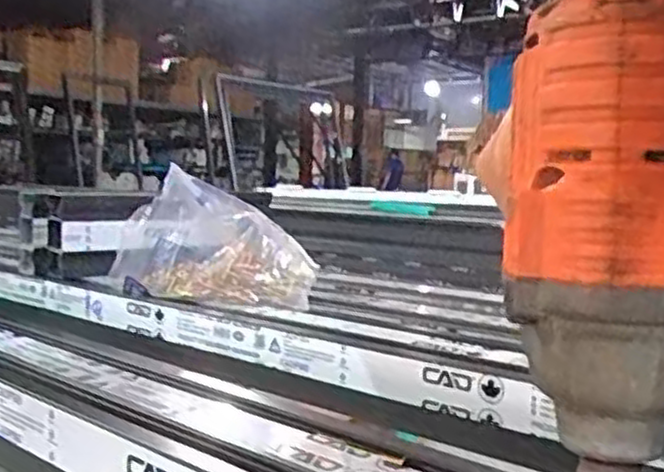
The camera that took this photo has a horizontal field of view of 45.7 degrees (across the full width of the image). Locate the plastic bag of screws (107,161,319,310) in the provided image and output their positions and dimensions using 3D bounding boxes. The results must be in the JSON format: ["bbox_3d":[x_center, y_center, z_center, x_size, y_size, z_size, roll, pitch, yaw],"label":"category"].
[{"bbox_3d":[-0.117,0.010,0.739,0.197,0.111,0.091,2,4,2],"label":"plastic bag of screws"}]

